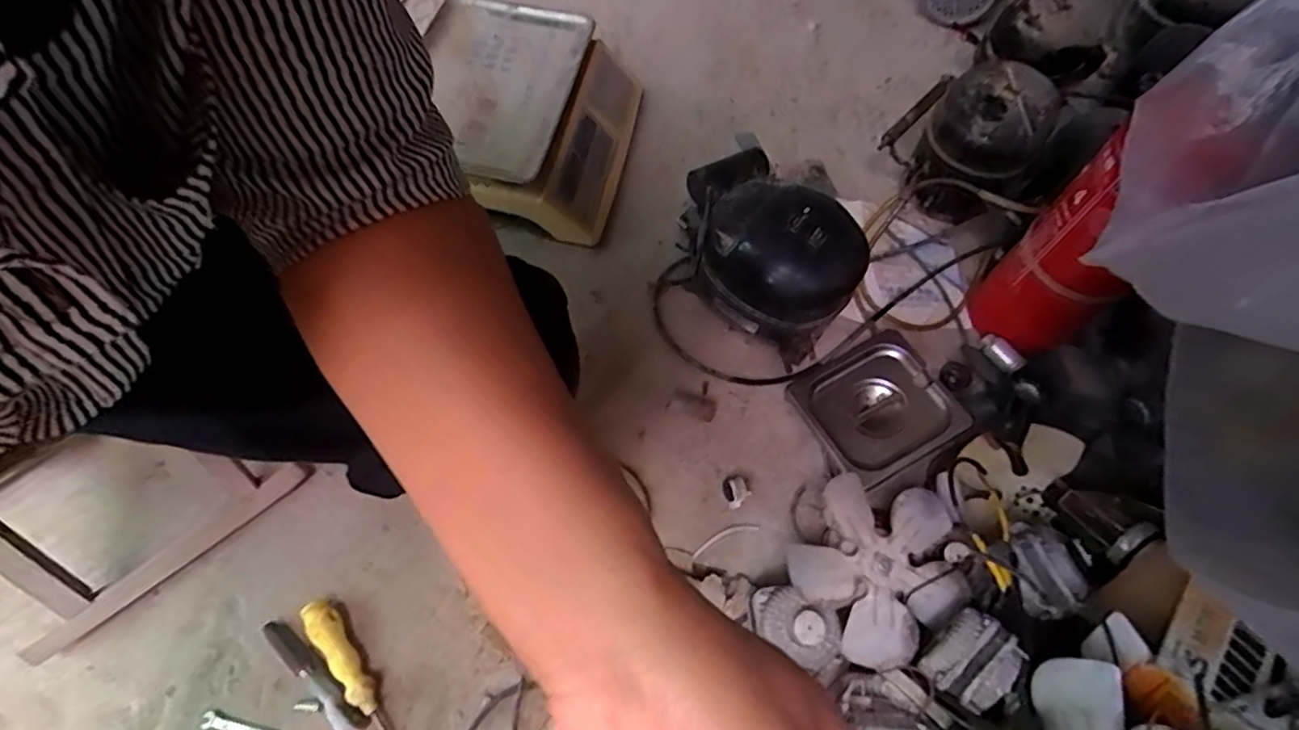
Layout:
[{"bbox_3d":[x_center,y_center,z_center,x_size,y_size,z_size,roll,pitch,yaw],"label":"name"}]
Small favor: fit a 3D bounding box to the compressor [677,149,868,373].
[{"bbox_3d":[0.133,-0.120,0.746,0.150,0.200,0.227,-27,68,-15],"label":"compressor"}]

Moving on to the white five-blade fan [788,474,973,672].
[{"bbox_3d":[0.232,0.195,0.627,0.166,0.033,0.162,1,64,-3],"label":"white five-blade fan"}]

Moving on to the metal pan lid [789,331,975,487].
[{"bbox_3d":[0.280,0.047,0.758,0.173,0.033,0.155,-25,68,-14],"label":"metal pan lid"}]

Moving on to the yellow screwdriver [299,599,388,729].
[{"bbox_3d":[-0.283,0.321,0.609,0.029,0.032,0.199,-36,71,-18],"label":"yellow screwdriver"}]

